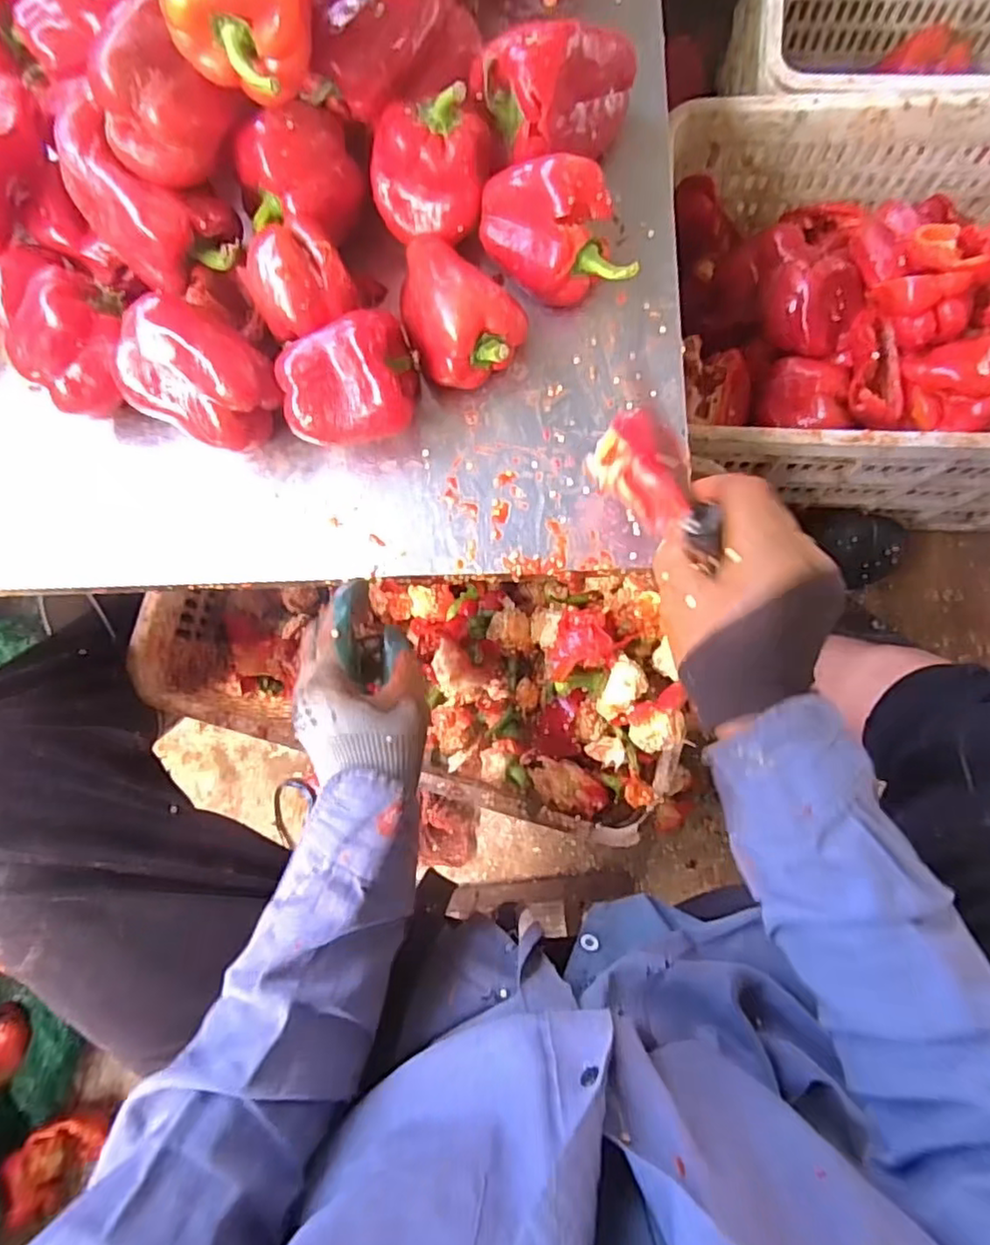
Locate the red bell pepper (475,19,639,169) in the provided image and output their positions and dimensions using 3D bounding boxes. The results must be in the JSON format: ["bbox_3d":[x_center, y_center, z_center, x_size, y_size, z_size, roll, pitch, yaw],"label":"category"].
[{"bbox_3d":[0.052,-0.398,0.475,0.114,0.075,0.071,-33,82,0],"label":"red bell pepper"}]

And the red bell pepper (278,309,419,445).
[{"bbox_3d":[-0.107,-0.176,0.470,0.094,0.067,0.082,-9,83,3],"label":"red bell pepper"}]

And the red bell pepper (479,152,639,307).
[{"bbox_3d":[0.045,-0.292,0.475,0.114,0.070,0.068,5,84,5],"label":"red bell pepper"}]

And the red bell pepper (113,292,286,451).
[{"bbox_3d":[-0.214,-0.180,0.467,0.102,0.074,0.082,27,86,7],"label":"red bell pepper"}]

